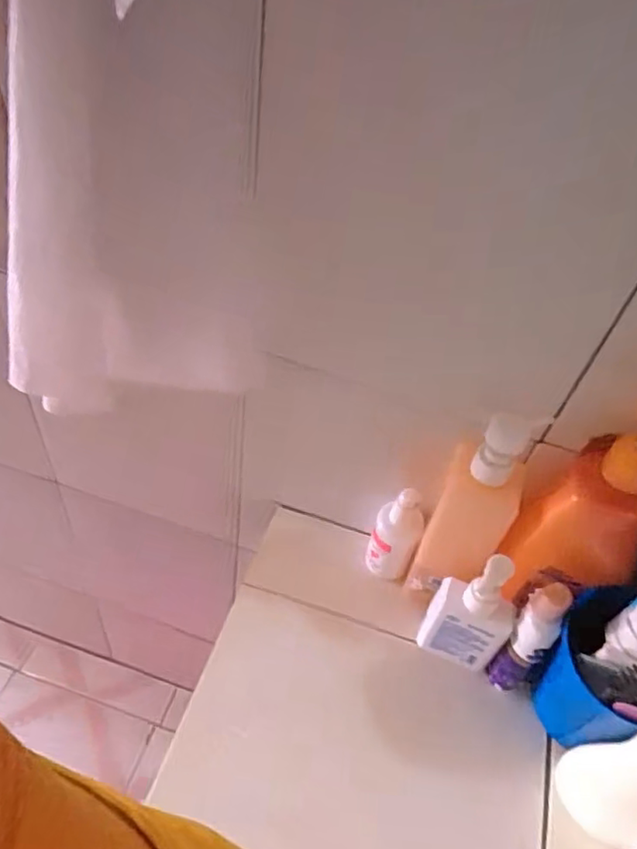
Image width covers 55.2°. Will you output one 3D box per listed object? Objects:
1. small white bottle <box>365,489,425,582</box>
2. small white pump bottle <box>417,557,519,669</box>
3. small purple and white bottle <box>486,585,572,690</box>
[{"bbox_3d":[0.073,0.109,0.587,0.044,0.118,0.034,11,47,1],"label":"small white bottle"},{"bbox_3d":[0.129,0.159,0.514,0.065,0.141,0.033,22,48,11],"label":"small white pump bottle"},{"bbox_3d":[0.171,0.176,0.499,0.028,0.132,0.030,31,50,18],"label":"small purple and white bottle"}]

